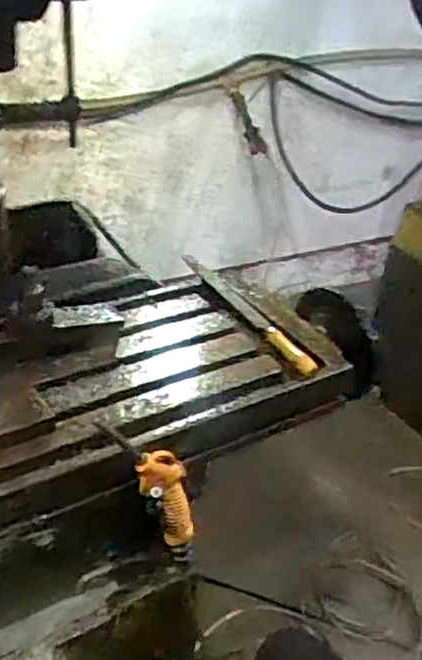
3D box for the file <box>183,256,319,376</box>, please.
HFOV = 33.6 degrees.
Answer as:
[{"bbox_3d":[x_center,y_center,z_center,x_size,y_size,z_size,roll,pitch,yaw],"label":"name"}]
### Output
[{"bbox_3d":[0.040,-0.030,0.846,0.025,0.015,0.293,-11,37,-26],"label":"file"}]

